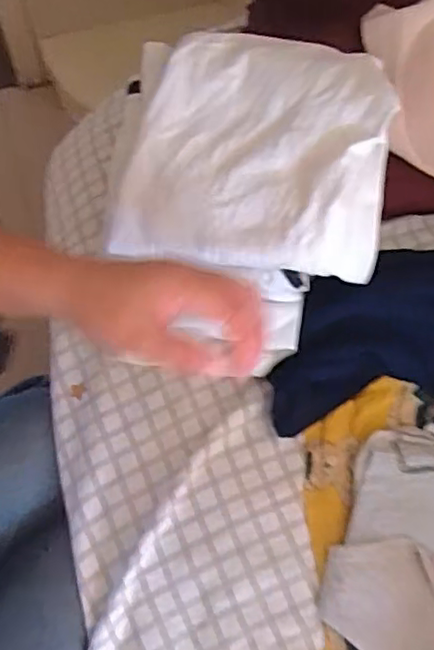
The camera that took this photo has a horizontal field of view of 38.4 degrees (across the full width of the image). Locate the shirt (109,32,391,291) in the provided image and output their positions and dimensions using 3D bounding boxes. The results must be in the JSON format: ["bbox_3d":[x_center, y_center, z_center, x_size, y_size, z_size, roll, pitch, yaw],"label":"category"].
[{"bbox_3d":[0.025,-0.146,0.516,0.213,0.097,0.207,6,66,1],"label":"shirt"}]

